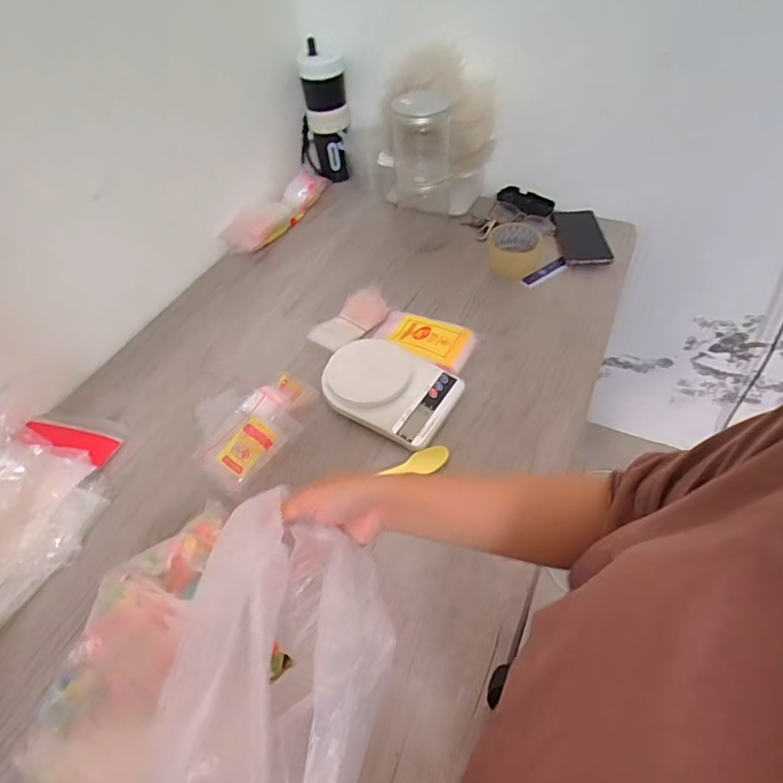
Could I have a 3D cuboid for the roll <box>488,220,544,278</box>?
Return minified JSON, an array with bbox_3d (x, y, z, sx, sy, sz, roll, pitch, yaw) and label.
[{"bbox_3d":[0.211,-0.247,0.851,0.090,0.048,0.098,5,51,9],"label":"roll"}]

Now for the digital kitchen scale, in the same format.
[{"bbox_3d":[-0.001,-0.012,0.658,0.161,0.034,0.127,24,56,22],"label":"digital kitchen scale"}]

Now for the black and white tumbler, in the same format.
[{"bbox_3d":[-0.138,-0.553,0.999,0.113,0.224,0.083,-4,50,1],"label":"black and white tumbler"}]

